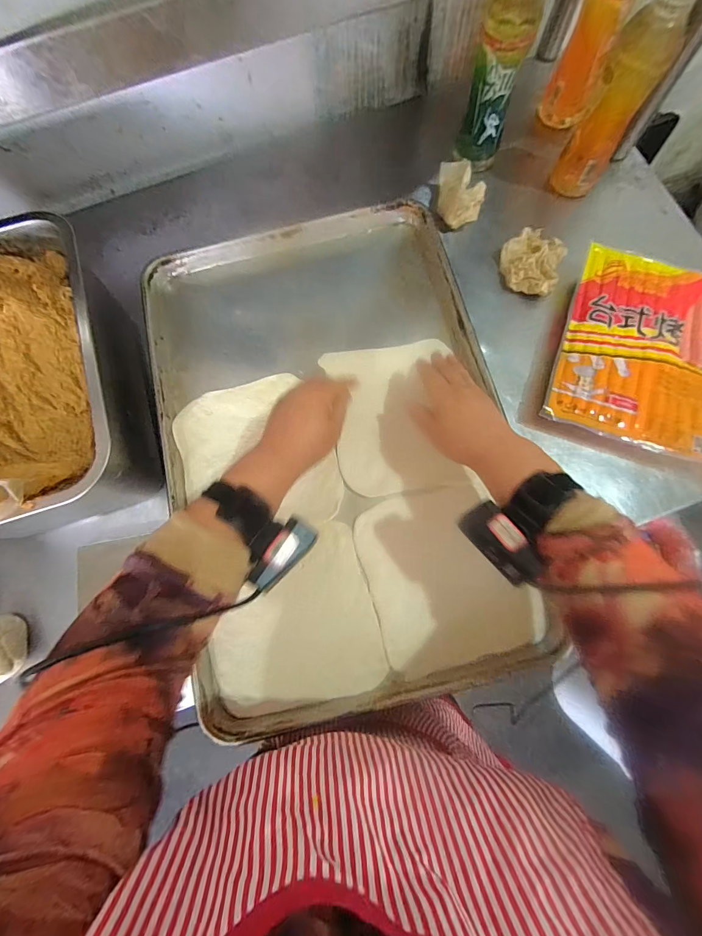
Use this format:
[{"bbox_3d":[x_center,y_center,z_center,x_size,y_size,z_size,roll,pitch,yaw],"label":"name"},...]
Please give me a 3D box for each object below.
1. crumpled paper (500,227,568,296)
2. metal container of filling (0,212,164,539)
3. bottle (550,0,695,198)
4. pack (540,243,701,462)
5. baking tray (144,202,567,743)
[{"bbox_3d":[0.268,-0.306,0.545,0.085,0.034,0.103,22,79,7],"label":"crumpled paper"},{"bbox_3d":[-0.402,-0.092,0.442,0.265,0.146,0.358,-20,78,-2],"label":"metal container of filling"},{"bbox_3d":[0.347,-0.475,0.478,0.069,0.243,0.057,32,81,9],"label":"bottle"},{"bbox_3d":[0.428,-0.145,0.488,0.282,0.056,0.270,20,79,6],"label":"pack"},{"bbox_3d":[-0.022,-0.044,0.445,0.393,0.040,0.594,-13,78,-3],"label":"baking tray"}]

